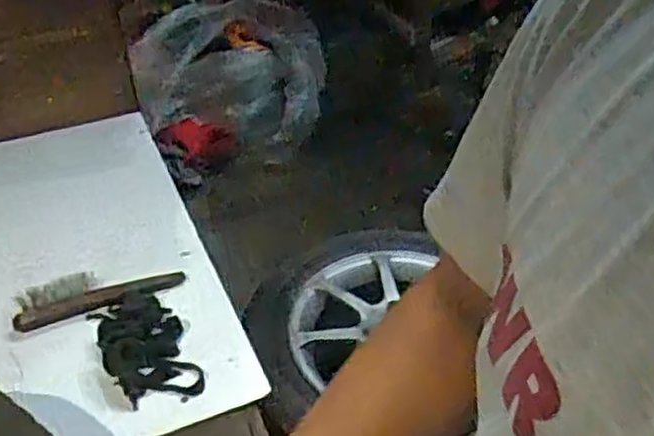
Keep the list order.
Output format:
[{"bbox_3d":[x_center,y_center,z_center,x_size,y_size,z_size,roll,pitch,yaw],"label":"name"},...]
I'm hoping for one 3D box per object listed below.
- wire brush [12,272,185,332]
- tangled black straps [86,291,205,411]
[{"bbox_3d":[-0.285,0.091,0.933,0.208,0.032,0.052,-15,43,-13],"label":"wire brush"},{"bbox_3d":[-0.216,0.154,0.885,0.095,0.017,0.162,-20,44,-19],"label":"tangled black straps"}]

